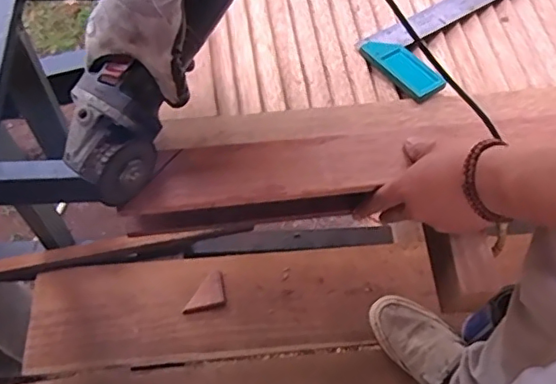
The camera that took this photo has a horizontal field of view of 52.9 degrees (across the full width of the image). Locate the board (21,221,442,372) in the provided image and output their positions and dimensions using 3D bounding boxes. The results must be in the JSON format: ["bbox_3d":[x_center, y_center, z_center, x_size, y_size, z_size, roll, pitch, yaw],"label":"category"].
[{"bbox_3d":[-0.067,0.187,1.001,0.708,0.022,0.192,-7,61,-8],"label":"board"}]

